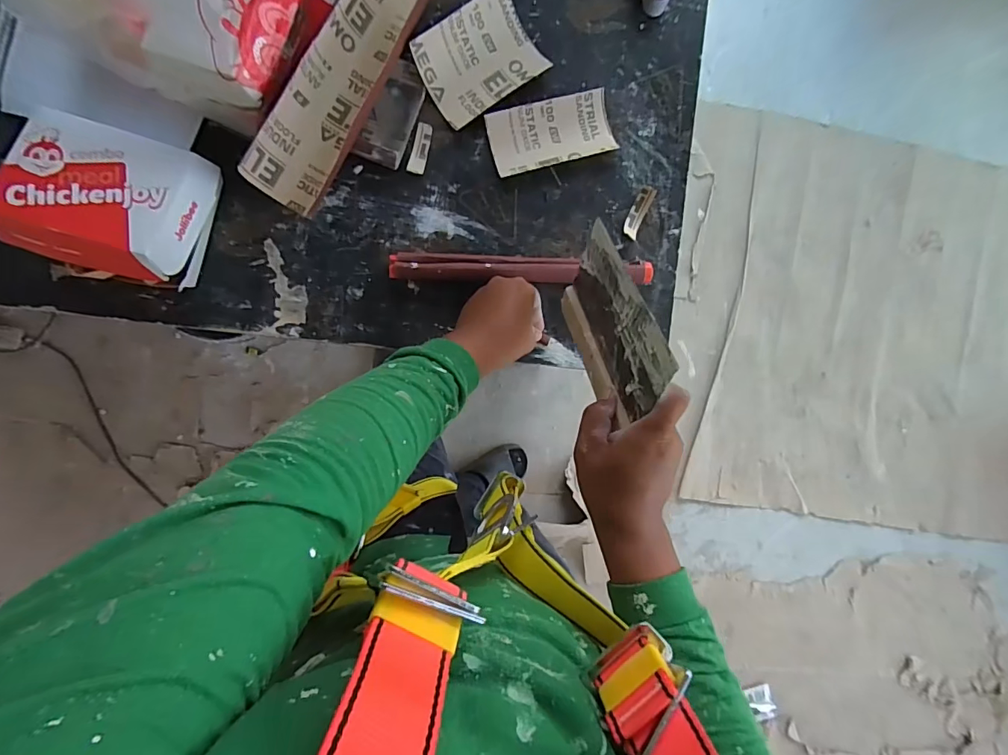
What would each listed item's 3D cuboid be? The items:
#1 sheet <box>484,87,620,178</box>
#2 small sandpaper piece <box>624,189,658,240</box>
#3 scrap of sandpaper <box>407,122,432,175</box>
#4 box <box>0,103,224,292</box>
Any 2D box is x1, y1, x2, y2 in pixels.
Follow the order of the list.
[{"bbox_3d":[0.060,-0.307,0.581,0.153,0.012,0.078,-16,94,-5],"label":"sheet"},{"bbox_3d":[0.172,-0.210,0.593,0.020,0.016,0.065,23,90,-7],"label":"small sandpaper piece"},{"bbox_3d":[-0.101,-0.279,0.568,0.019,0.007,0.059,16,91,-7],"label":"scrap of sandpaper"},{"bbox_3d":[-0.405,-0.182,0.487,0.167,0.083,0.143,15,91,-7],"label":"box"}]

